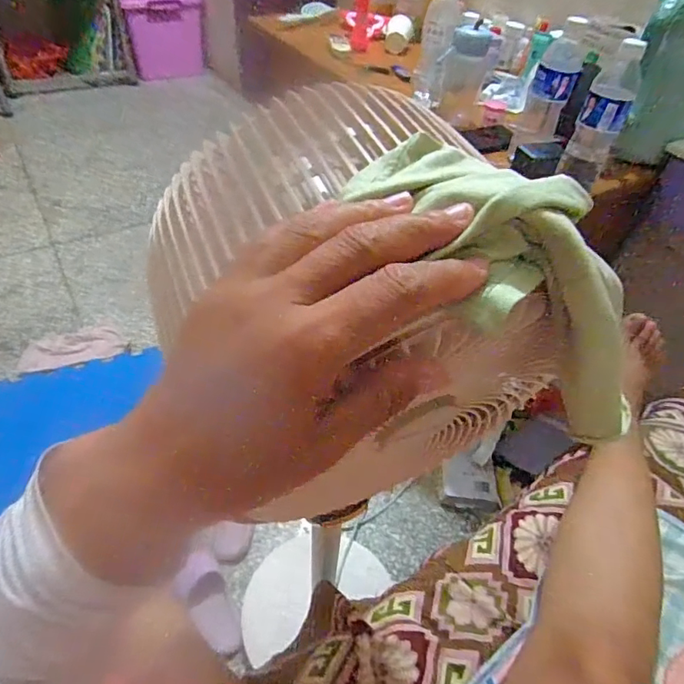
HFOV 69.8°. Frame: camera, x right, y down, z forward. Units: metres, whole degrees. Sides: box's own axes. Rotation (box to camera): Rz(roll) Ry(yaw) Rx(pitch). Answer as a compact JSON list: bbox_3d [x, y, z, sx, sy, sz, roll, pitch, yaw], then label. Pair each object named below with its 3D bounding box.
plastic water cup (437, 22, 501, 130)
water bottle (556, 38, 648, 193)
[{"bbox_3d":[0.234,-0.511,0.953,0.093,0.171,0.092,13,46,7],"label":"plastic water cup"},{"bbox_3d":[0.368,-0.313,0.700,0.061,0.187,0.052,25,49,18],"label":"water bottle"}]

